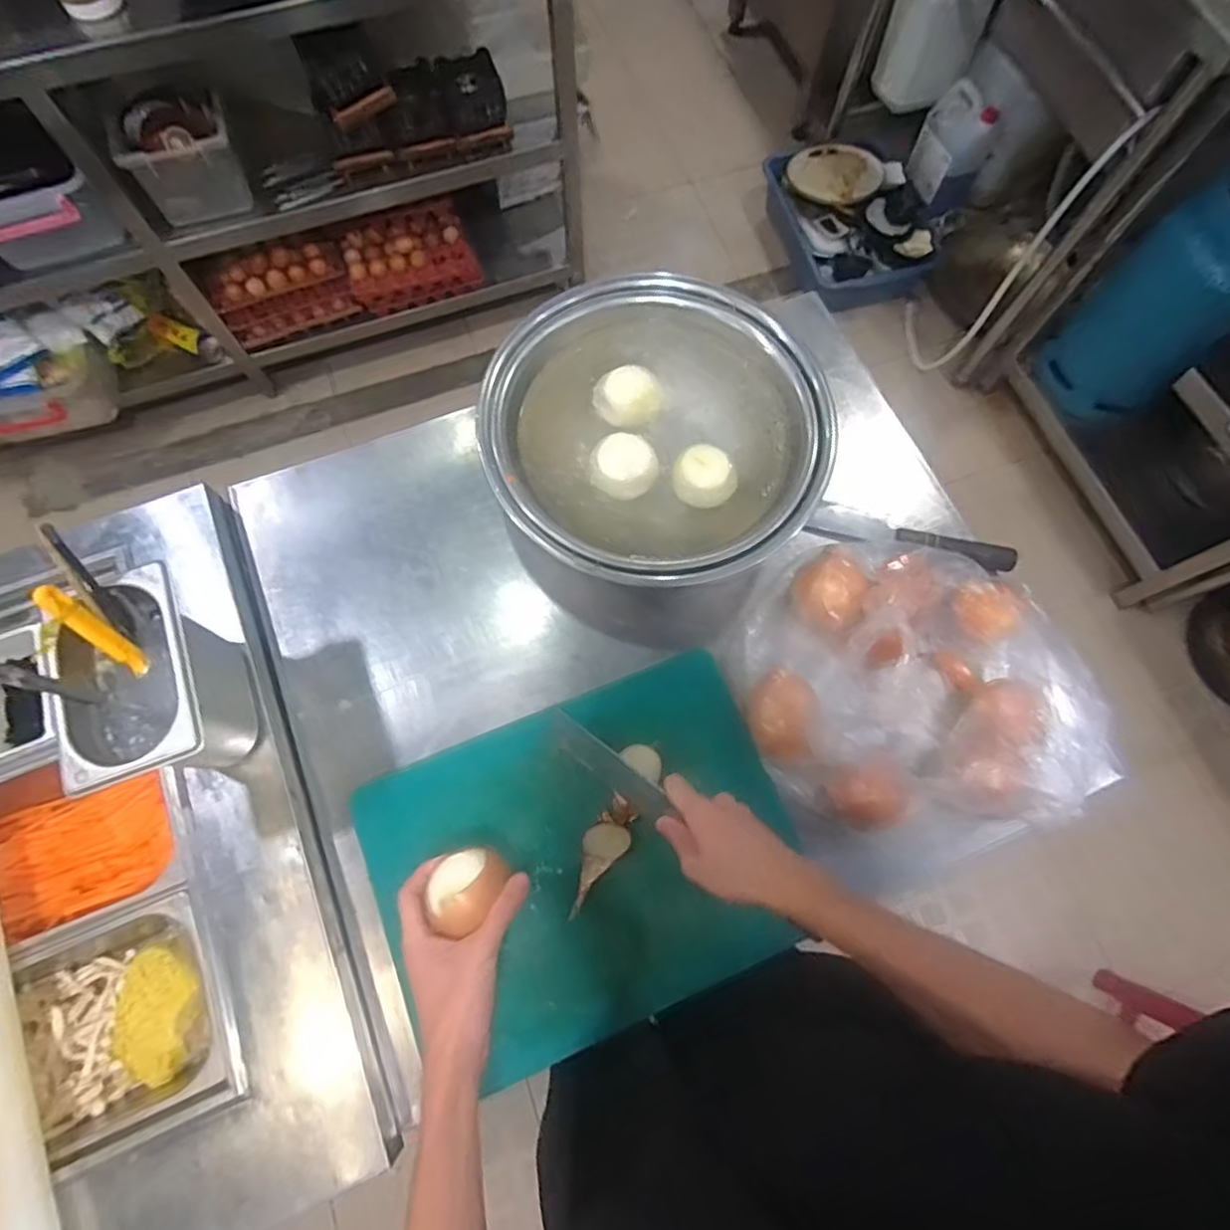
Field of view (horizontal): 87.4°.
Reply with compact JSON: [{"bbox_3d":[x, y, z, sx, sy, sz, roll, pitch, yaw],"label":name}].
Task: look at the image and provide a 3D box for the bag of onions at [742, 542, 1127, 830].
[{"bbox_3d":[0.296,0.063,0.654,0.321,0.113,0.315,-3,72,-2],"label":"bag of onions"}]

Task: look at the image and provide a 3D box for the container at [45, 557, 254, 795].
[{"bbox_3d":[-0.394,0.069,0.573,0.105,0.140,0.164,-22,74,-7],"label":"container"}]

